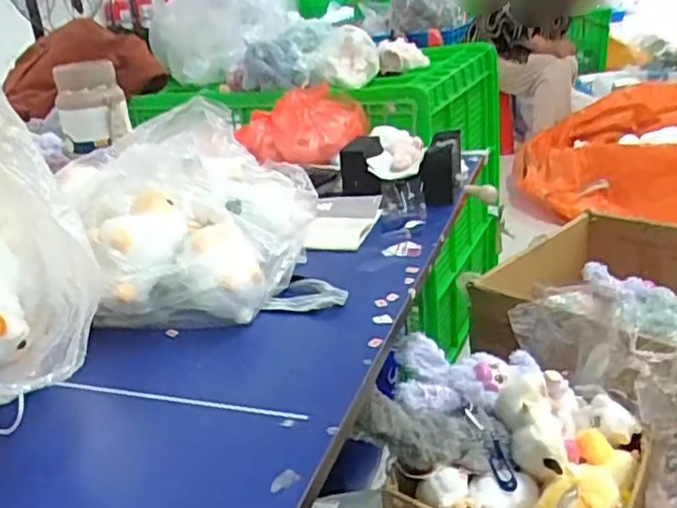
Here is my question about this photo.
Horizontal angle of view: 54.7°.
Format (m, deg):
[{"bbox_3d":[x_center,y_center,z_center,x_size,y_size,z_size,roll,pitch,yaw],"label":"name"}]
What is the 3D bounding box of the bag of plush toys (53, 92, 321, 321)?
[{"bbox_3d":[-0.139,-0.040,0.638,0.234,0.154,0.186,-9,23,-8],"label":"bag of plush toys"}]

